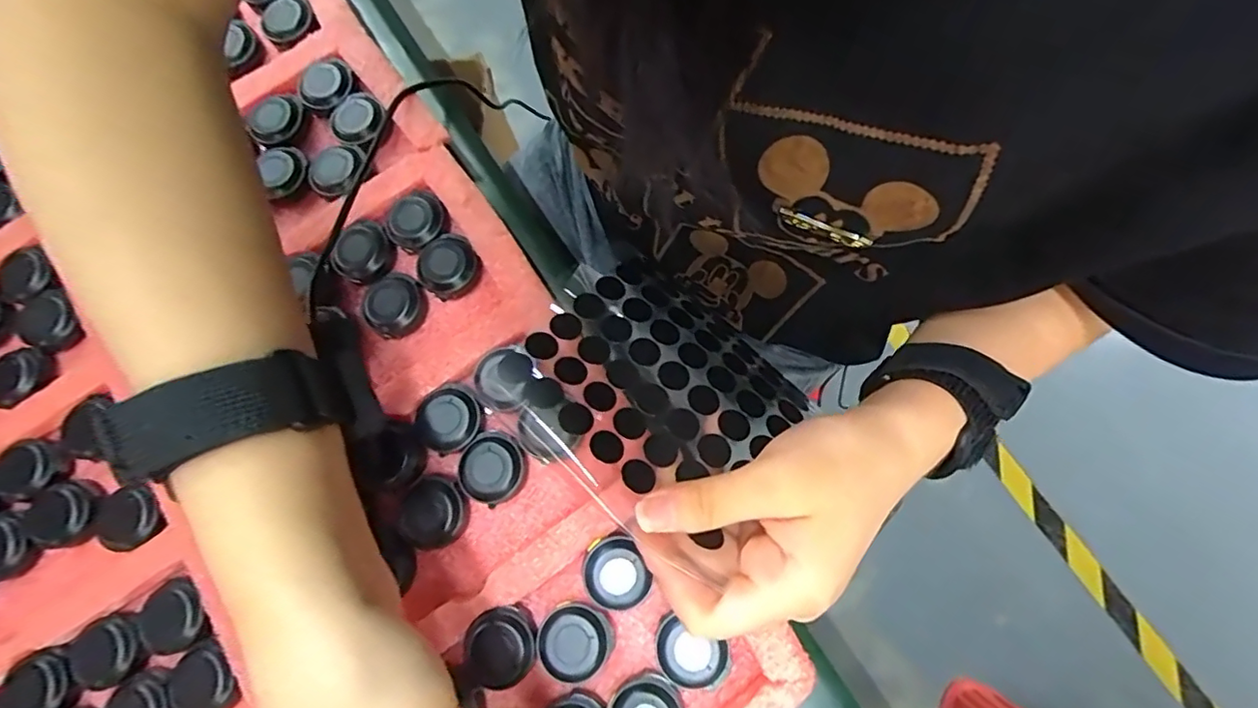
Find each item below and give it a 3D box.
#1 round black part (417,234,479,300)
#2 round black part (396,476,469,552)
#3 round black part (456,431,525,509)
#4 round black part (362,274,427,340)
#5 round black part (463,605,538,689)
[{"bbox_3d":[-0.087,-0.043,0.273,0.028,0.011,0.030,-1,76,4],"label":"round black part"},{"bbox_3d":[-0.086,0.071,0.247,0.028,0.010,0.031,8,77,6],"label":"round black part"},{"bbox_3d":[-0.061,0.051,0.249,0.028,0.012,0.030,-1,76,4],"label":"round black part"},{"bbox_3d":[-0.114,-0.024,0.270,0.029,0.011,0.030,-1,76,4],"label":"round black part"},{"bbox_3d":[-0.053,0.121,0.234,0.030,0.011,0.028,-1,76,4],"label":"round black part"}]

